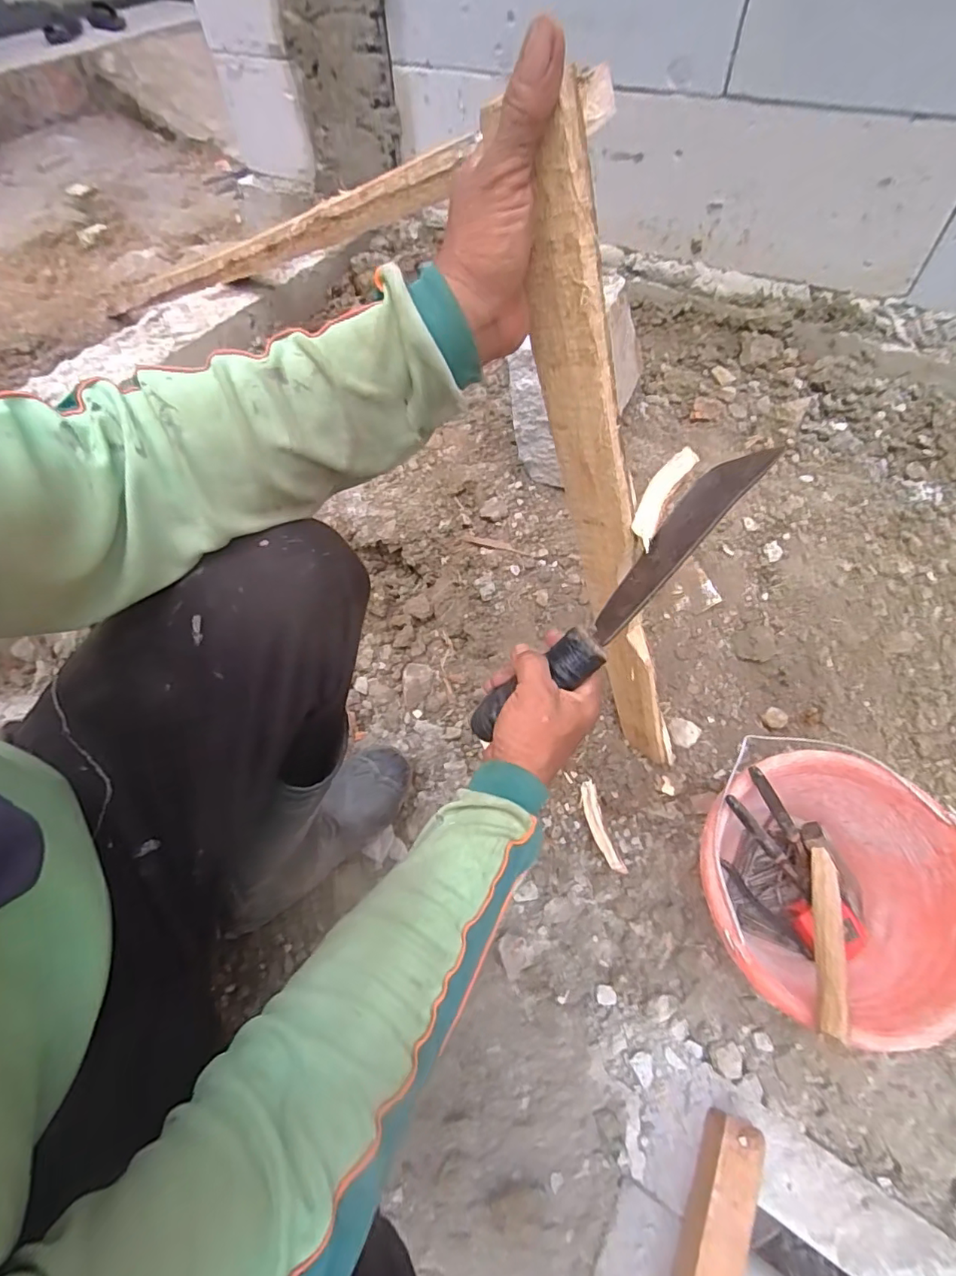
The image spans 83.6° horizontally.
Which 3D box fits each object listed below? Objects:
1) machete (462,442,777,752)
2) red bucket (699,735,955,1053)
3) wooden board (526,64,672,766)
[{"bbox_3d":[0.115,-0.032,0.436,0.319,0.029,0.051,-46,64,1],"label":"machete"},{"bbox_3d":[0.346,0.268,0.562,0.237,0.188,0.233,-1,57,2],"label":"red bucket"},{"bbox_3d":[0.122,-0.066,0.498,0.062,0.622,0.019,21,59,37],"label":"wooden board"}]

